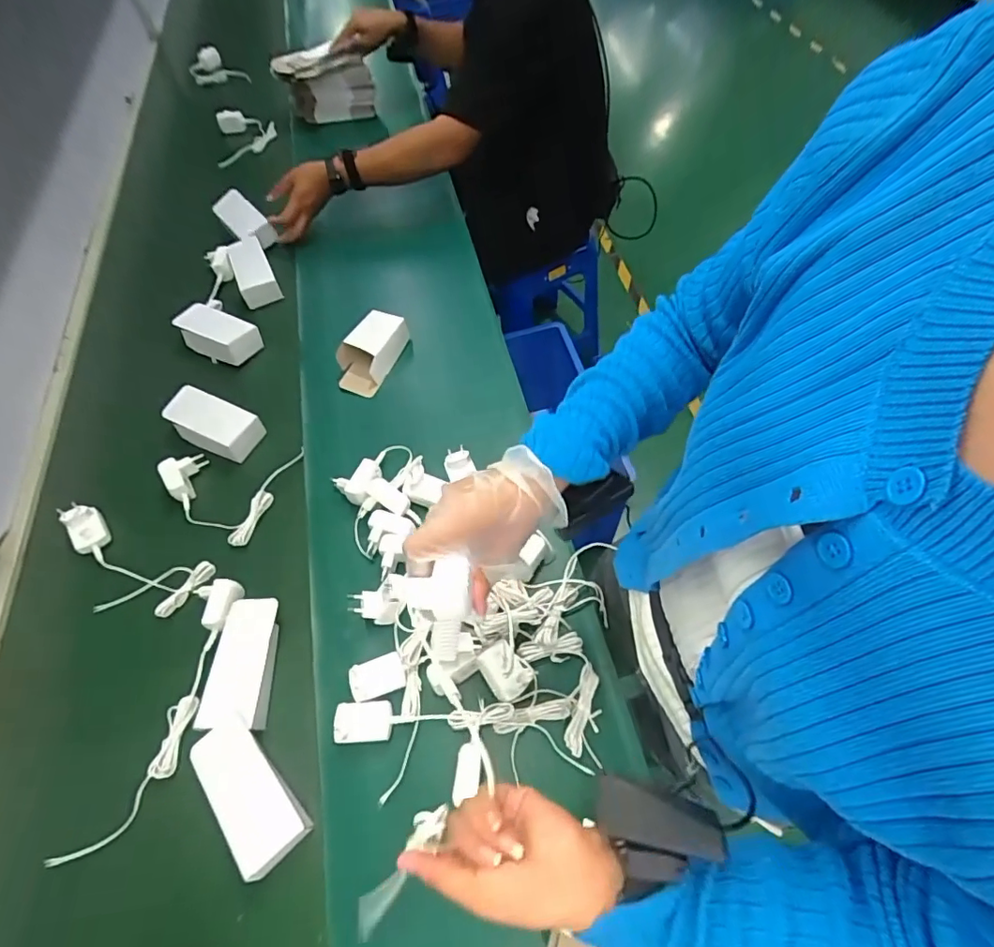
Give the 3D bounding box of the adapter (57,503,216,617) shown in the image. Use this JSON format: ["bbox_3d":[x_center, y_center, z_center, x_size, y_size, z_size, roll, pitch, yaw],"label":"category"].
[{"bbox_3d":[-0.502,0.122,0.700,0.226,0.037,0.105,20,63,15],"label":"adapter"}]

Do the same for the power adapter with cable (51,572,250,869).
[{"bbox_3d":[-0.381,0.269,0.607,0.069,0.023,0.305,8,60,8],"label":"power adapter with cable"}]

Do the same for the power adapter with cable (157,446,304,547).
[{"bbox_3d":[-0.401,0.009,0.767,0.165,0.041,0.160,13,61,11],"label":"power adapter with cable"}]

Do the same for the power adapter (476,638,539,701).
[{"bbox_3d":[0.010,0.217,0.589,0.042,0.027,0.059,-35,64,-16],"label":"power adapter"}]

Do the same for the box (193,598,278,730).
[{"bbox_3d":[-0.299,0.221,0.622,0.066,0.027,0.140,-2,59,2],"label":"box"}]

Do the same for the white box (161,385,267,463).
[{"bbox_3d":[-0.435,-0.073,0.810,0.152,0.055,0.075,21,63,15],"label":"white box"}]

